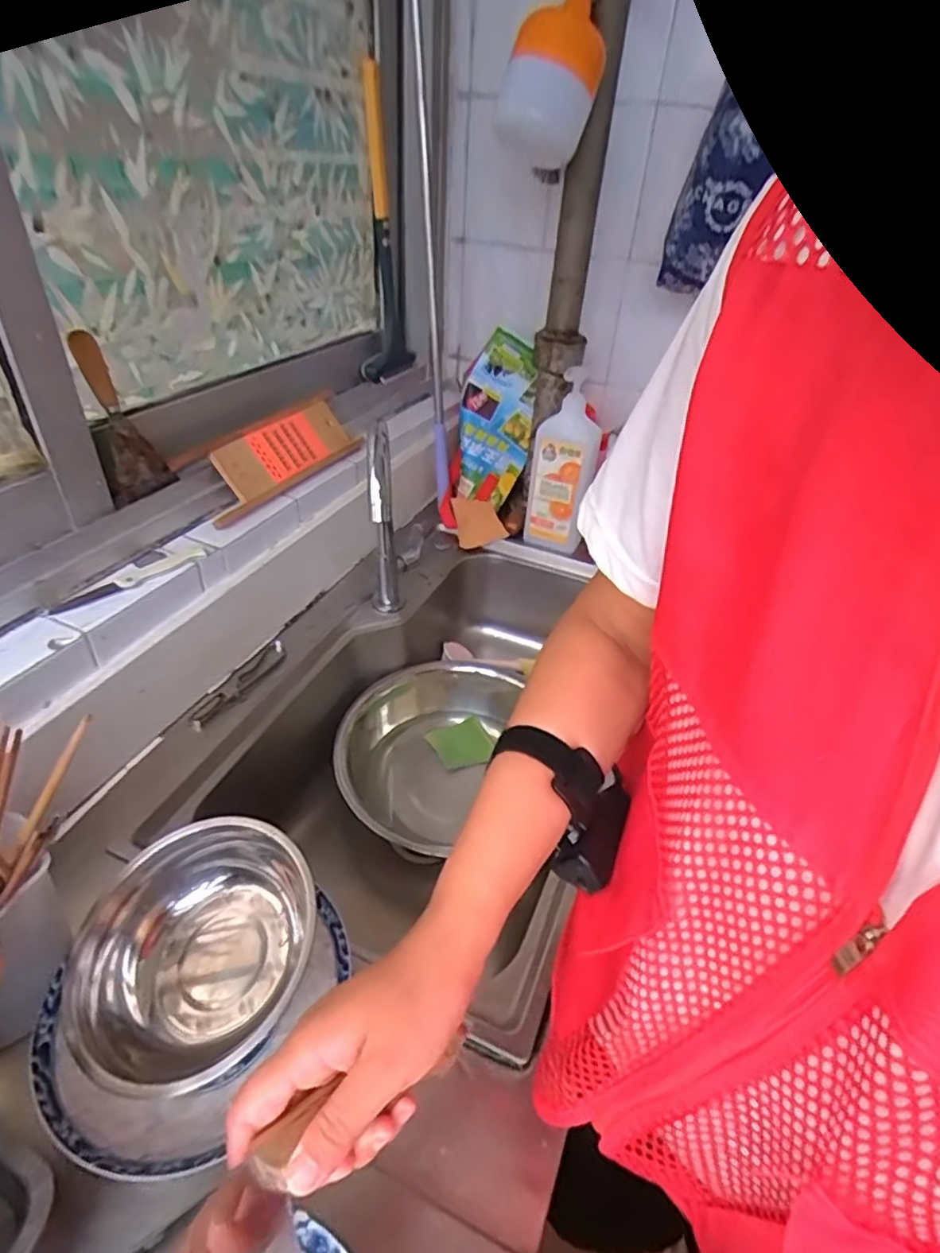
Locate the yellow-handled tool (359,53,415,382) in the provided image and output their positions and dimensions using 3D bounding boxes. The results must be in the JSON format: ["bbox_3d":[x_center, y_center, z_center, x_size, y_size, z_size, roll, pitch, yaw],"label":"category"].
[{"bbox_3d":[-0.166,-0.657,1.060,0.024,0.443,0.130,19,43,28],"label":"yellow-handled tool"}]

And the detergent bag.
[{"bbox_3d":[0.030,-0.340,1.177,0.137,0.365,0.127,14,10,12],"label":"detergent bag"}]

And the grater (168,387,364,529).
[{"bbox_3d":[-0.274,-0.249,0.885,0.038,0.110,0.321,-23,19,39],"label":"grater"}]

